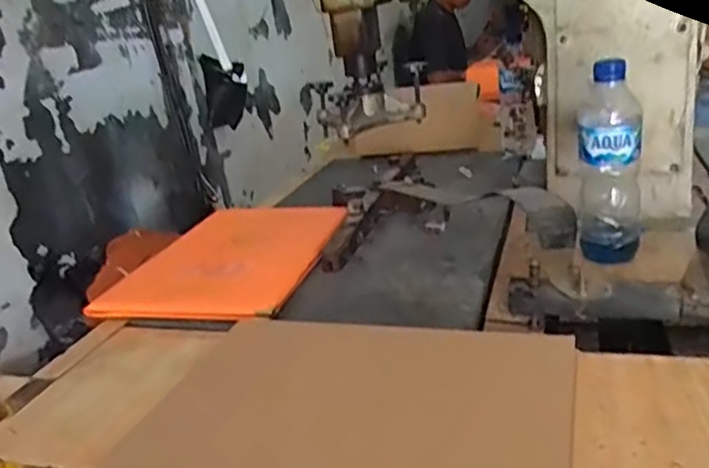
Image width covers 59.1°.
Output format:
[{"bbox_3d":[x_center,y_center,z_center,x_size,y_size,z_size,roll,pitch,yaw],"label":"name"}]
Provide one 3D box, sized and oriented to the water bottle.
[{"bbox_3d":[0.283,-0.074,0.693,0.065,0.212,0.057,1,23,25],"label":"water bottle"}]

